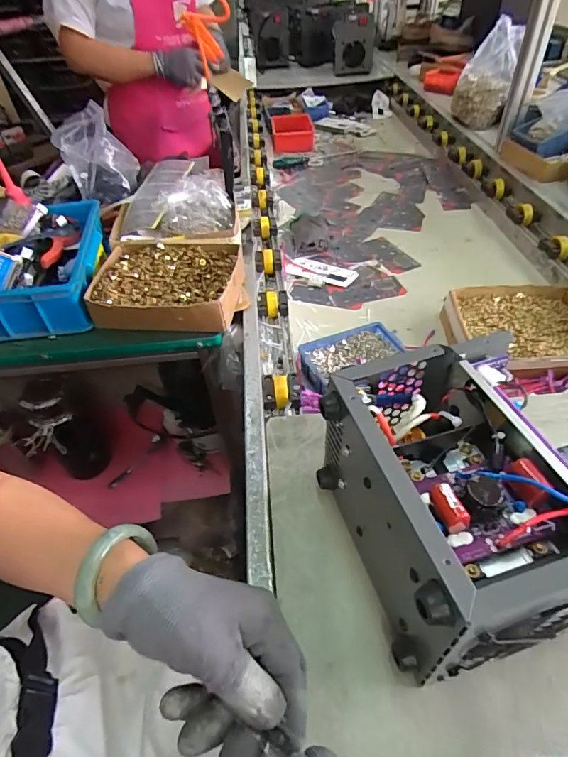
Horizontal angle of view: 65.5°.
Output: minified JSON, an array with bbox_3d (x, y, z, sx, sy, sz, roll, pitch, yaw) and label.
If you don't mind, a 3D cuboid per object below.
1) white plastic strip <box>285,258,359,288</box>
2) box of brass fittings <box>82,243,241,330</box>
[{"bbox_3d":[0.074,-0.217,0.903,0.148,0.008,0.065,19,49,22],"label":"white plastic strip"},{"bbox_3d":[-0.182,-0.150,0.704,0.219,0.052,0.193,3,45,7],"label":"box of brass fittings"}]

